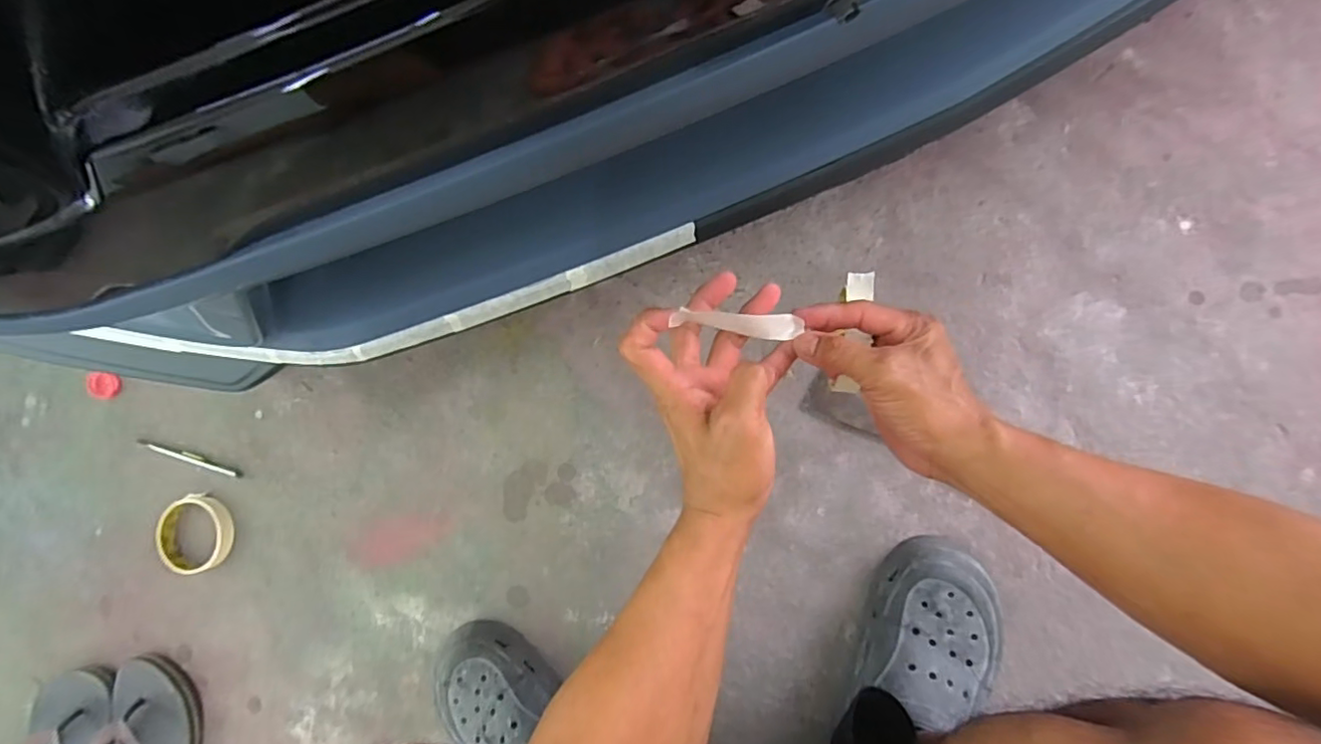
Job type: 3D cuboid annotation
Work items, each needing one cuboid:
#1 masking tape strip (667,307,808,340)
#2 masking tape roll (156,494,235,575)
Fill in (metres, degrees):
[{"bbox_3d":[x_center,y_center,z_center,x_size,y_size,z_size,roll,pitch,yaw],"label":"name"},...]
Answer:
[{"bbox_3d":[0.051,-0.030,0.379,0.097,0.006,0.018,0,109,-31],"label":"masking tape strip"},{"bbox_3d":[-0.542,0.189,0.685,0.082,0.018,0.087,0,88,8],"label":"masking tape roll"}]

